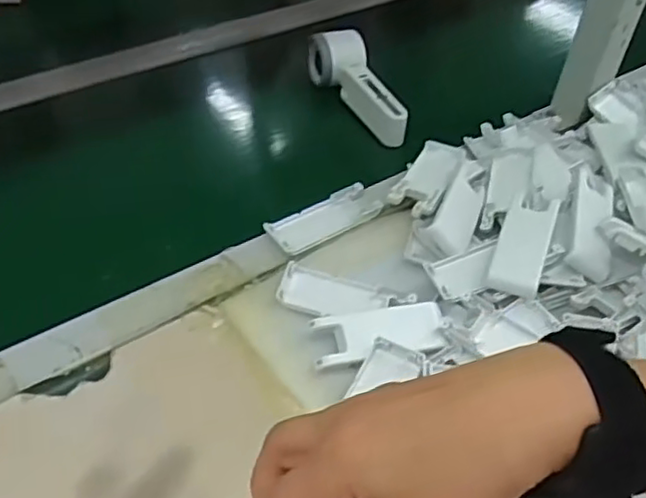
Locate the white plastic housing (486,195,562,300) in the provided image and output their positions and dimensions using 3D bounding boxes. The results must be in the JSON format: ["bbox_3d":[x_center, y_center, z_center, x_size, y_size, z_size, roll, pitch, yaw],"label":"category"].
[{"bbox_3d":[0.161,-0.003,0.526,0.039,0.033,0.091,19,47,12],"label":"white plastic housing"}]

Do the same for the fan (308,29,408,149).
[{"bbox_3d":[0.035,-0.173,0.696,0.055,0.052,0.149,-12,48,-17],"label":"fan"}]

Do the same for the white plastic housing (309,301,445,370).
[{"bbox_3d":[0.043,0.063,0.491,0.099,0.009,0.042,-7,47,-12],"label":"white plastic housing"}]

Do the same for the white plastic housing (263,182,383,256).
[{"bbox_3d":[0.001,-0.026,0.591,0.105,0.014,0.041,-28,54,-28],"label":"white plastic housing"}]

